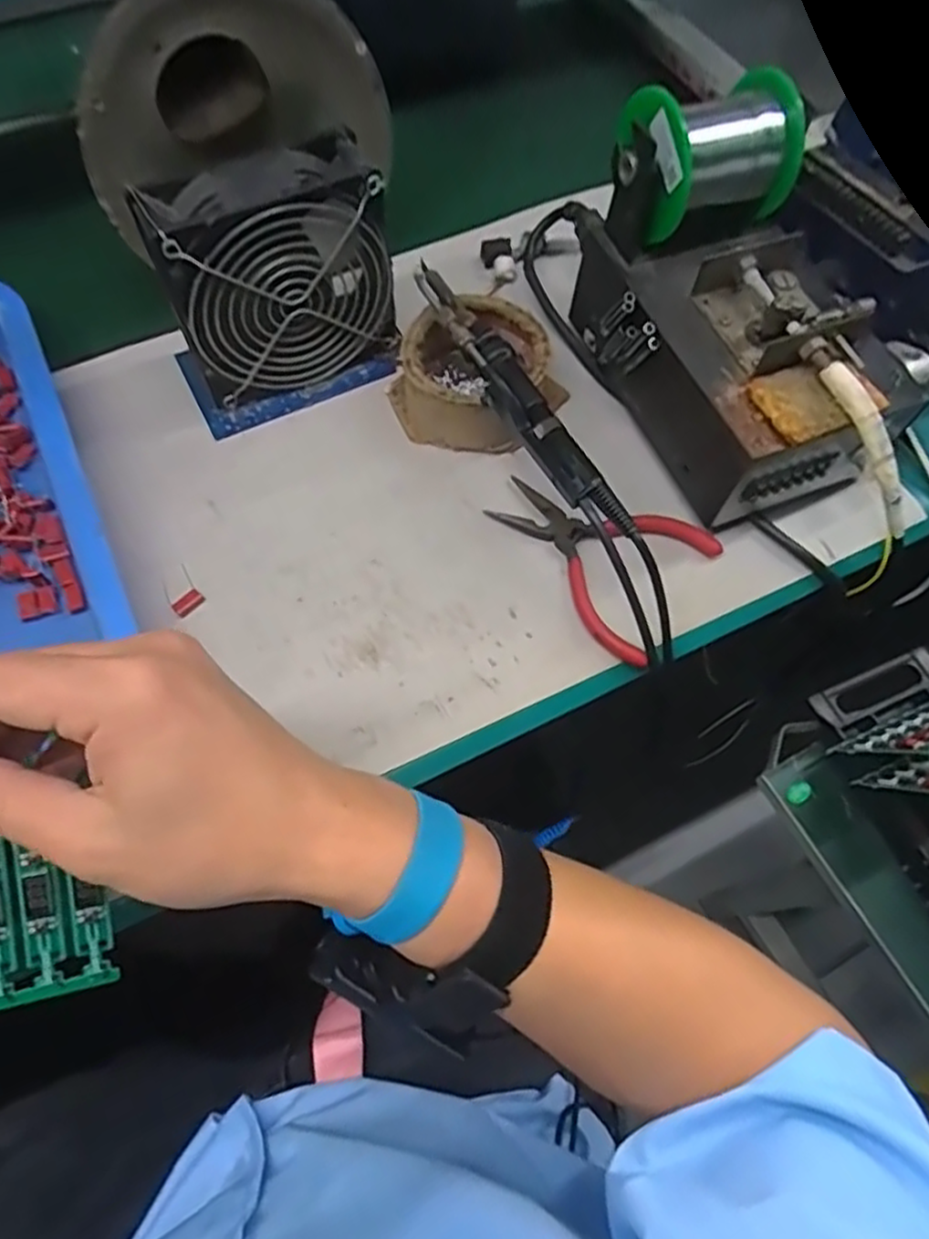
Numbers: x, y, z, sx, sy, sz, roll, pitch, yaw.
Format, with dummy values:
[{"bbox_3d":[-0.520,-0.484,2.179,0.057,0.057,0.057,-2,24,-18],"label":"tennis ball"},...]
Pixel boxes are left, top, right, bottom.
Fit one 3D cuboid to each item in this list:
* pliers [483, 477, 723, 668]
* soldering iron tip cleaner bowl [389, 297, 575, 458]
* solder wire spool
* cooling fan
[{"bbox_3d":[0.070,-0.040,0.402,0.118,0.016,0.088,32,69,13],"label":"pliers"},{"bbox_3d":[0.010,-0.148,0.431,0.110,0.047,0.088,11,66,4],"label":"soldering iron tip cleaner bowl"},{"bbox_3d":[0.131,-0.247,0.385,0.089,0.053,0.050,-24,68,-12],"label":"solder wire spool"},{"bbox_3d":[-0.101,-0.186,0.401,0.120,0.126,0.041,-28,69,-13],"label":"cooling fan"}]

